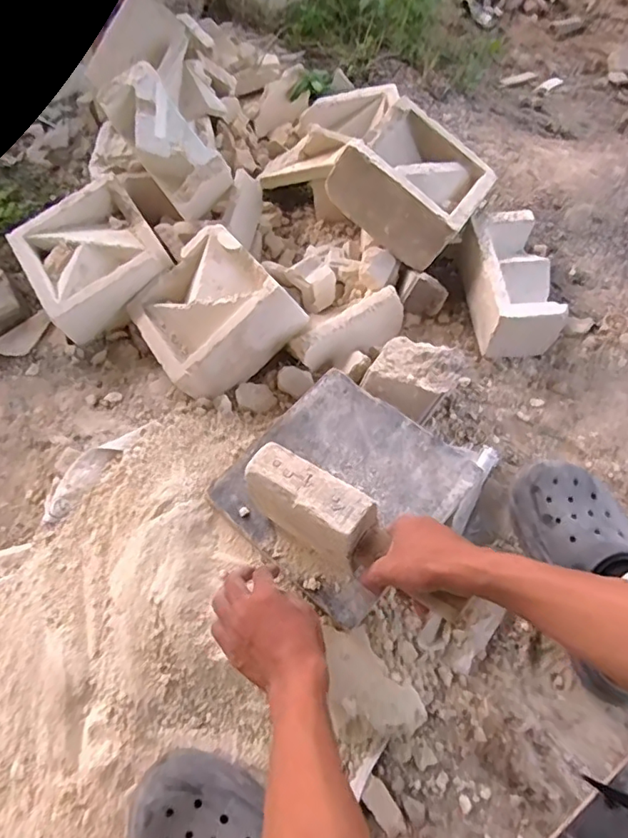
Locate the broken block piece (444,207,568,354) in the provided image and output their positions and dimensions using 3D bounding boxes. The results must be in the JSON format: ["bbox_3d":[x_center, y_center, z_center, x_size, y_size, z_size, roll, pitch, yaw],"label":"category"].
[{"bbox_3d":[0.298,-0.213,0.823,0.116,0.089,0.207,-10,63,-2],"label":"broken block piece"}]

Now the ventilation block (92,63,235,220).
[{"bbox_3d":[-0.223,-0.428,0.854,0.101,0.115,0.211,-42,98,-17],"label":"ventilation block"}]

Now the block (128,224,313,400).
[{"bbox_3d":[-0.151,-0.157,0.814,0.199,0.102,0.198,-43,58,3],"label":"block"}]

